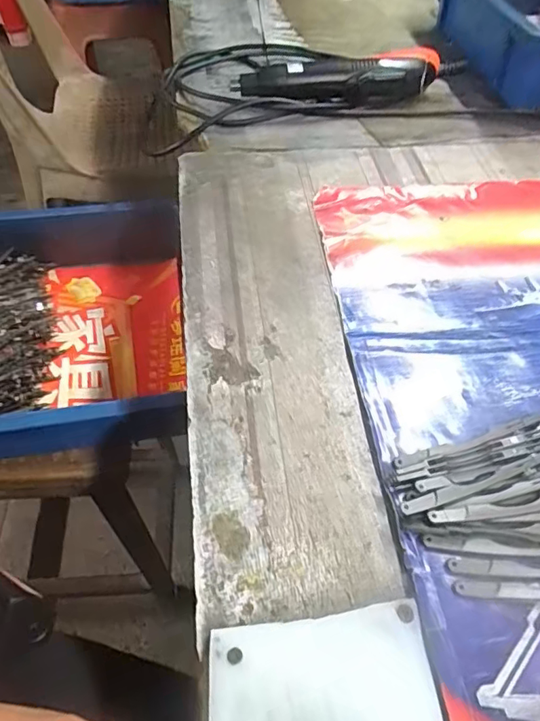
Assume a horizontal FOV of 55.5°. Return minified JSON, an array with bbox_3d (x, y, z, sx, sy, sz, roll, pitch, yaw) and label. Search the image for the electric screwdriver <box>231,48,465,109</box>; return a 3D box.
[{"bbox_3d":[0.085,-0.279,0.513,0.236,0.044,0.045,-7,53,-9],"label":"electric screwdriver"}]

